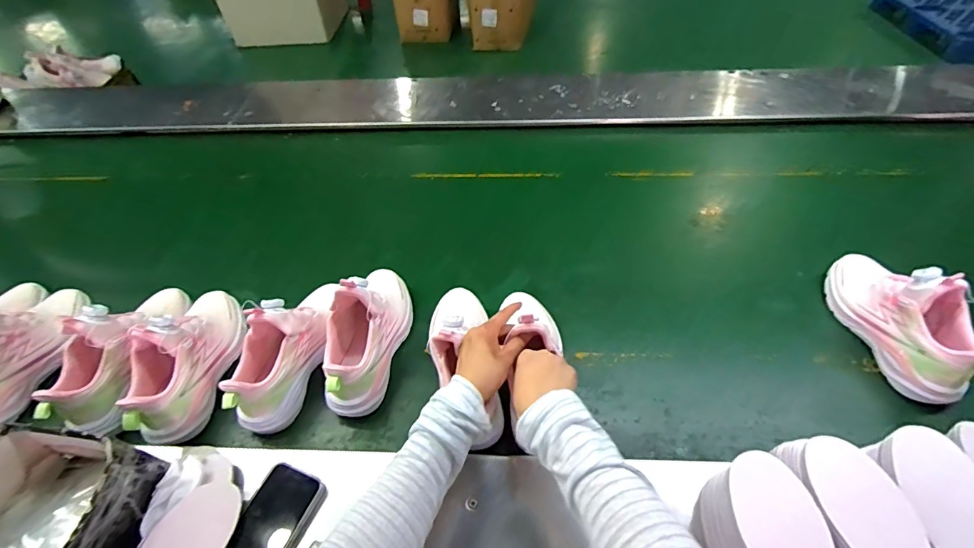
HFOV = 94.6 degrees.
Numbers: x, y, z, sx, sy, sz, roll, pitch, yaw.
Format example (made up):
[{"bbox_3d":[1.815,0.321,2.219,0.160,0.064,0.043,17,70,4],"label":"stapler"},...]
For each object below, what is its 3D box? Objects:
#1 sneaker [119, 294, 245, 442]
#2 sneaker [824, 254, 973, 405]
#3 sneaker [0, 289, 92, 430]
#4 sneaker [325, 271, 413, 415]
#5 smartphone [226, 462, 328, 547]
[{"bbox_3d":[-0.446,0.111,0.656,0.084,0.123,0.236,-2,49,6],"label":"sneaker"},{"bbox_3d":[0.599,0.054,0.650,0.084,0.143,0.247,-7,50,1],"label":"sneaker"},{"bbox_3d":[-0.731,0.103,0.678,0.091,0.128,0.242,-2,49,5],"label":"sneaker"},{"bbox_3d":[-0.180,0.070,0.667,0.079,0.132,0.242,5,51,10],"label":"sneaker"},{"bbox_3d":[-0.255,0.302,0.516,0.077,0.016,0.148,13,52,18],"label":"smartphone"}]

